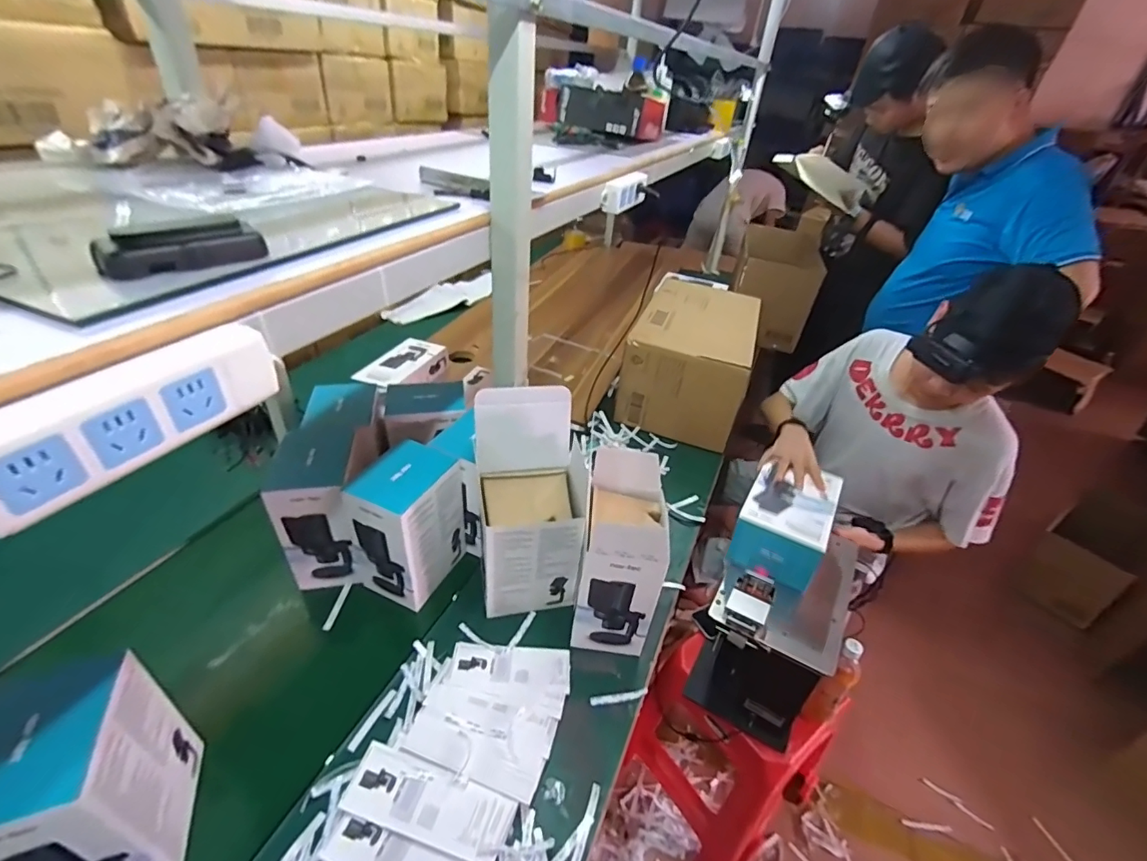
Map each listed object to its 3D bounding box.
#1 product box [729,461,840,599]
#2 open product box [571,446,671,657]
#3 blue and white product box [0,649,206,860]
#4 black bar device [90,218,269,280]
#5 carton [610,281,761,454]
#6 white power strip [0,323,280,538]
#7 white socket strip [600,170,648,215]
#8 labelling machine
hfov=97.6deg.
[{"bbox_3d":[0.416,0.176,0.988,0.150,0.101,0.243,22,39,22],"label":"product box"},{"bbox_3d":[0.074,0.195,0.792,0.115,0.276,0.166,8,36,3],"label":"open product box"},{"bbox_3d":[-0.504,0.372,0.523,0.114,0.211,0.151,-11,39,-21],"label":"blue and white product box"},{"bbox_3d":[-0.299,-0.140,0.387,0.024,0.032,0.109,30,43,30],"label":"black bar device"},{"bbox_3d":[0.337,-0.200,1.402,0.295,0.260,0.463,17,38,16],"label":"carton"},{"bbox_3d":[-0.268,-0.009,0.306,0.031,0.051,0.177,18,38,17],"label":"white power strip"},{"bbox_3d":[0.103,-0.471,0.991,0.030,0.056,0.171,19,38,19],"label":"white socket strip"},{"bbox_3d":[0.401,0.388,1.036,0.221,0.308,0.335,20,38,19],"label":"labelling machine"}]

